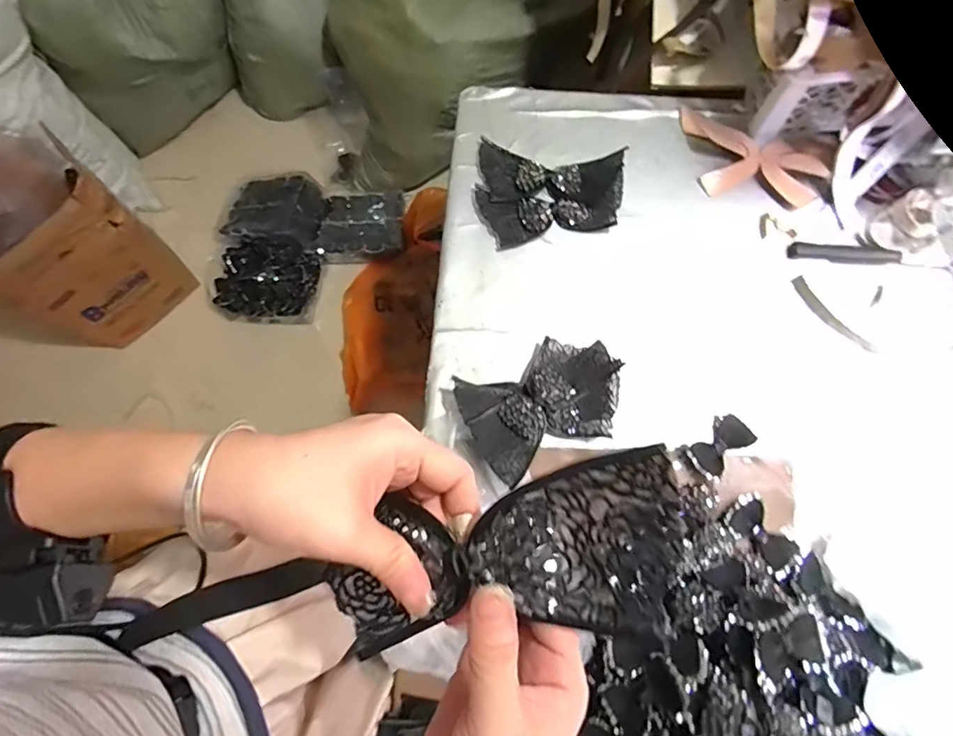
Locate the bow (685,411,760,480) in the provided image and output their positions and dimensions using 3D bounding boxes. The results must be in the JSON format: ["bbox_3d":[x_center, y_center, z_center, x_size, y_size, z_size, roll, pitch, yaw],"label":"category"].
[{"bbox_3d":[0.298,0.096,0.630,0.082,0.022,0.045,-41,78,-8],"label":"bow"}]

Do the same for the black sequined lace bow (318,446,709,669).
[{"bbox_3d":[0.007,0.096,0.244,0.192,0.034,0.082,-24,75,21],"label":"black sequined lace bow"}]

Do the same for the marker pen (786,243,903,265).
[{"bbox_3d":[0.494,-0.156,0.691,0.139,0.013,0.027,3,76,3],"label":"marker pen"}]

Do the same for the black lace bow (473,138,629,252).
[{"bbox_3d":[0.101,-0.243,0.726,0.203,0.022,0.151,4,76,3],"label":"black lace bow"}]

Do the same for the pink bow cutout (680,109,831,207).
[{"bbox_3d":[0.381,-0.294,0.720,0.202,0.025,0.116,20,77,7],"label":"pink bow cutout"}]

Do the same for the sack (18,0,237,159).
[{"bbox_3d":[-0.945,-0.950,1.424,0.460,0.473,0.370,-35,77,-7],"label":"sack"}]

